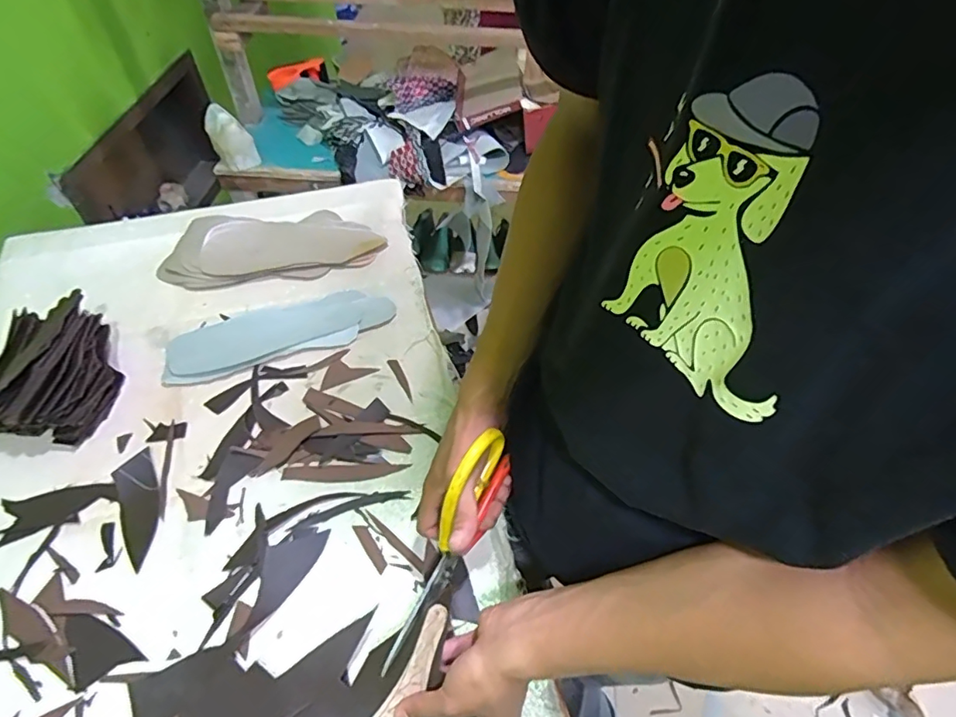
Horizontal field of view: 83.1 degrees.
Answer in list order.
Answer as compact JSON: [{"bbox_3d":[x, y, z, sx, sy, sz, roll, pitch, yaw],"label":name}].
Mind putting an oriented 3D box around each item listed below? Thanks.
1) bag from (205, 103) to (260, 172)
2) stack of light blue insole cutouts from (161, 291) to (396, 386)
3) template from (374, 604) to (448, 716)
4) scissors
[{"bbox_3d":[-0.531,-0.469,1.166,0.093,0.112,0.099,-14,53,-11],"label":"bag"},{"bbox_3d":[-0.270,-0.041,0.744,0.299,0.009,0.102,-16,52,-15],"label":"stack of light blue insole cutouts"},{"bbox_3d":[-0.058,0.280,0.447,0.044,0.011,0.147,33,85,8],"label":"template"},{"bbox_3d":[-0.021,0.157,0.459,0.016,0.098,0.201,24,88,18],"label":"scissors"}]

